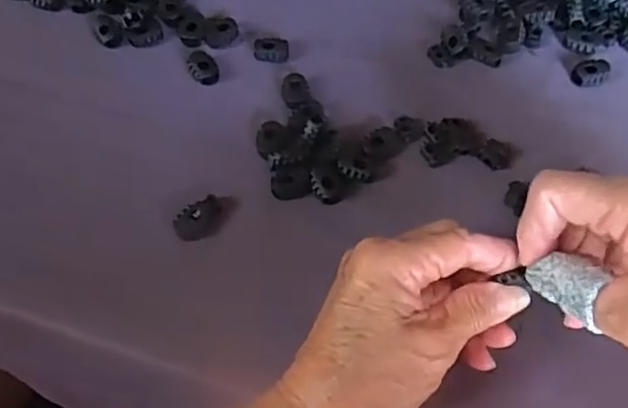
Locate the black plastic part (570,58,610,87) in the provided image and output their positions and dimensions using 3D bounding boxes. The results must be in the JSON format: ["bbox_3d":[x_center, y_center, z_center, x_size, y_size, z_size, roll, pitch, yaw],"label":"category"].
[{"bbox_3d":[0.172,-0.082,0.392,0.024,0.007,0.018,-27,65,-13],"label":"black plastic part"}]

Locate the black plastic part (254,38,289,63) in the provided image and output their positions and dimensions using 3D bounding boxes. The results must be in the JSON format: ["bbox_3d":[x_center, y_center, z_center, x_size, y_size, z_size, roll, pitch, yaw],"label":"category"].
[{"bbox_3d":[-0.027,-0.098,0.402,0.022,0.008,0.013,-2,62,-1],"label":"black plastic part"}]

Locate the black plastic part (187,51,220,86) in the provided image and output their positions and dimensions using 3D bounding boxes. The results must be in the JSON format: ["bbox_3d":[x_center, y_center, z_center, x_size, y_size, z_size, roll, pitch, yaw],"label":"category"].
[{"bbox_3d":[-0.070,-0.087,0.398,0.018,0.006,0.026,-20,64,-10],"label":"black plastic part"}]

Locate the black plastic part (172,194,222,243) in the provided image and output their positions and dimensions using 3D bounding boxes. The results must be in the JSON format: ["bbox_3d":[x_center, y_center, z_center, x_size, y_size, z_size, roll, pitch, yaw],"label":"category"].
[{"bbox_3d":[-0.063,0.009,0.347,0.028,0.005,0.020,-23,65,-11],"label":"black plastic part"}]

